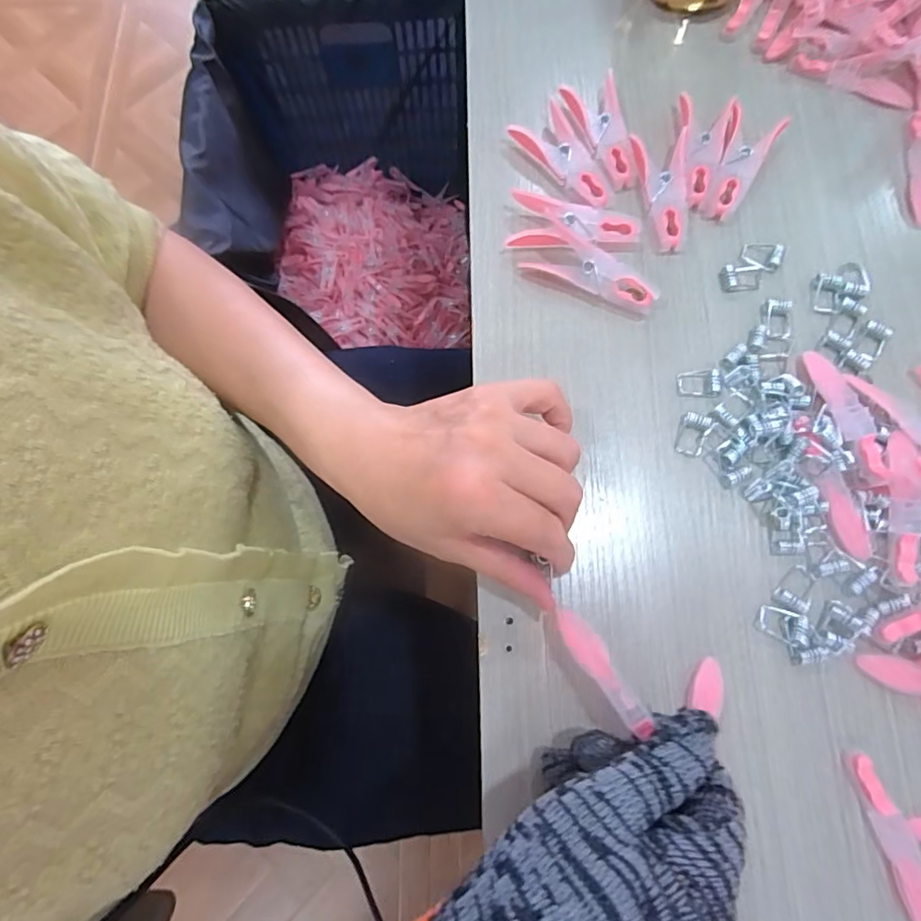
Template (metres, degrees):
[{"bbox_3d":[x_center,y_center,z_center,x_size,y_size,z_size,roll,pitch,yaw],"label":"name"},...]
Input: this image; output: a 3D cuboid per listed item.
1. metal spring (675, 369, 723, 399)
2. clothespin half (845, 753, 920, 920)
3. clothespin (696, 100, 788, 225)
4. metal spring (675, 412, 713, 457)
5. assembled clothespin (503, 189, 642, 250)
[{"bbox_3d":[0.133,-0.043,0.291,0.023,0.004,0.016,2,76,1],"label":"metal spring"},{"bbox_3d":[0.197,0.172,0.234,0.015,0.007,0.076,-16,77,-3],"label":"clothespin half"},{"bbox_3d":[0.169,-0.181,0.320,0.032,0.012,0.076,26,78,6],"label":"clothespin"},{"bbox_3d":[0.127,-0.014,0.285,0.016,0.004,0.024,17,77,5],"label":"metal spring"},{"bbox_3d":[0.068,-0.140,0.313,0.076,0.015,0.031,8,76,2],"label":"assembled clothespin"}]

